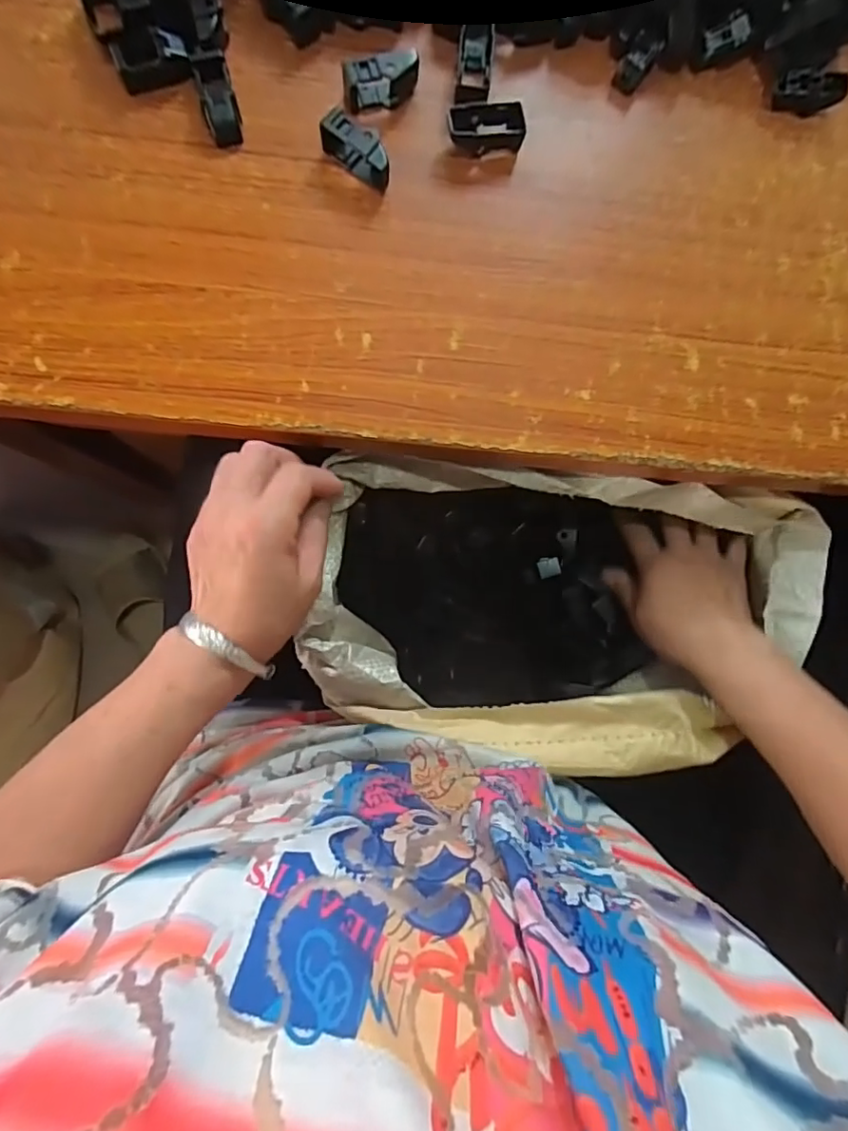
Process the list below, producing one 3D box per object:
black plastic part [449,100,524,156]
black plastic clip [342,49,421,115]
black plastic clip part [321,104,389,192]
[{"bbox_3d":[0.040,-0.284,0.366,0.049,0.022,0.020,-3,86,-4],"label":"black plastic part"},{"bbox_3d":[-0.027,-0.316,0.369,0.051,0.028,0.018,-17,87,-5],"label":"black plastic clip"},{"bbox_3d":[-0.041,-0.265,0.360,0.049,0.021,0.019,37,84,0],"label":"black plastic clip part"}]

